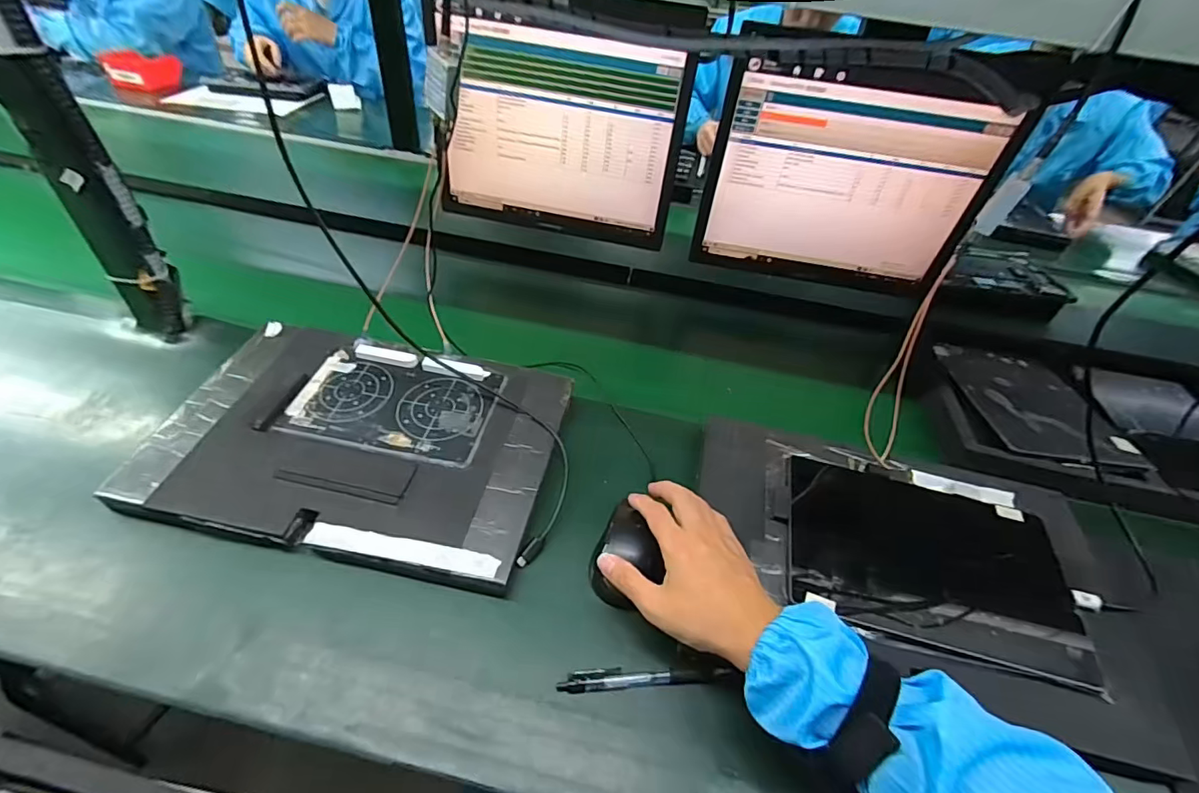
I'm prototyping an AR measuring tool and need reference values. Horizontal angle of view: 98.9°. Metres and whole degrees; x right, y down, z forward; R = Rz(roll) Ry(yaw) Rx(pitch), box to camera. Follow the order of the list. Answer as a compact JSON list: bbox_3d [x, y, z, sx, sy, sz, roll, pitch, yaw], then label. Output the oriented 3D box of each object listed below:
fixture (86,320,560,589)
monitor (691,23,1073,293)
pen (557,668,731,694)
[{"bbox_3d":[-0.244,0.041,0.539,0.377,0.027,0.256,10,48,5],"label":"fixture"},{"bbox_3d":[0.331,-0.285,0.698,0.355,0.282,0.048,14,45,7],"label":"monitor"},{"bbox_3d":[0.037,0.227,0.417,0.138,0.008,0.015,0,45,-8],"label":"pen"}]

